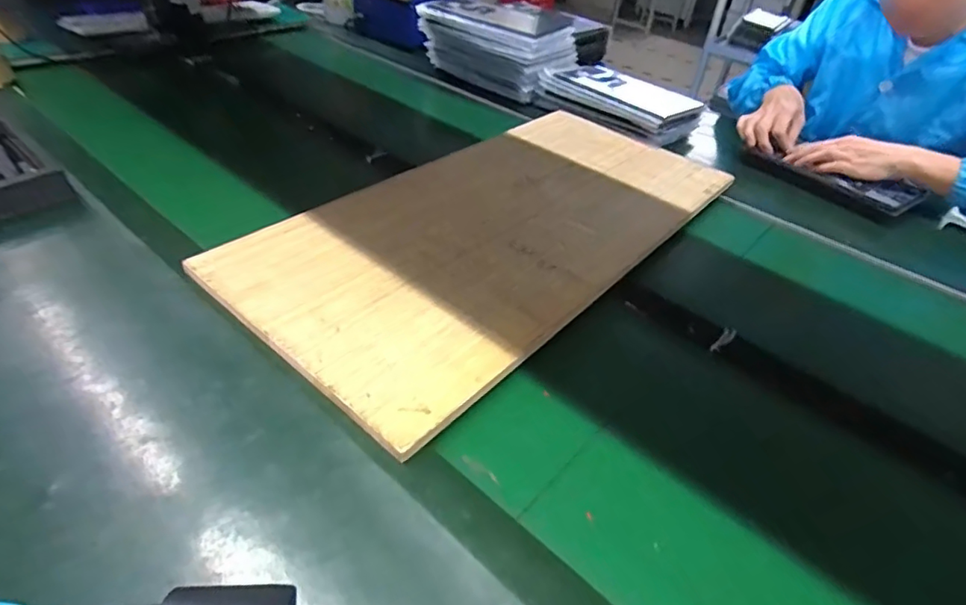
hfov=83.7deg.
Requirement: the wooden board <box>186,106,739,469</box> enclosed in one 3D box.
[{"bbox_3d":[0.029,-0.112,0.707,0.341,0.018,0.676,33,48,26],"label":"wooden board"}]

